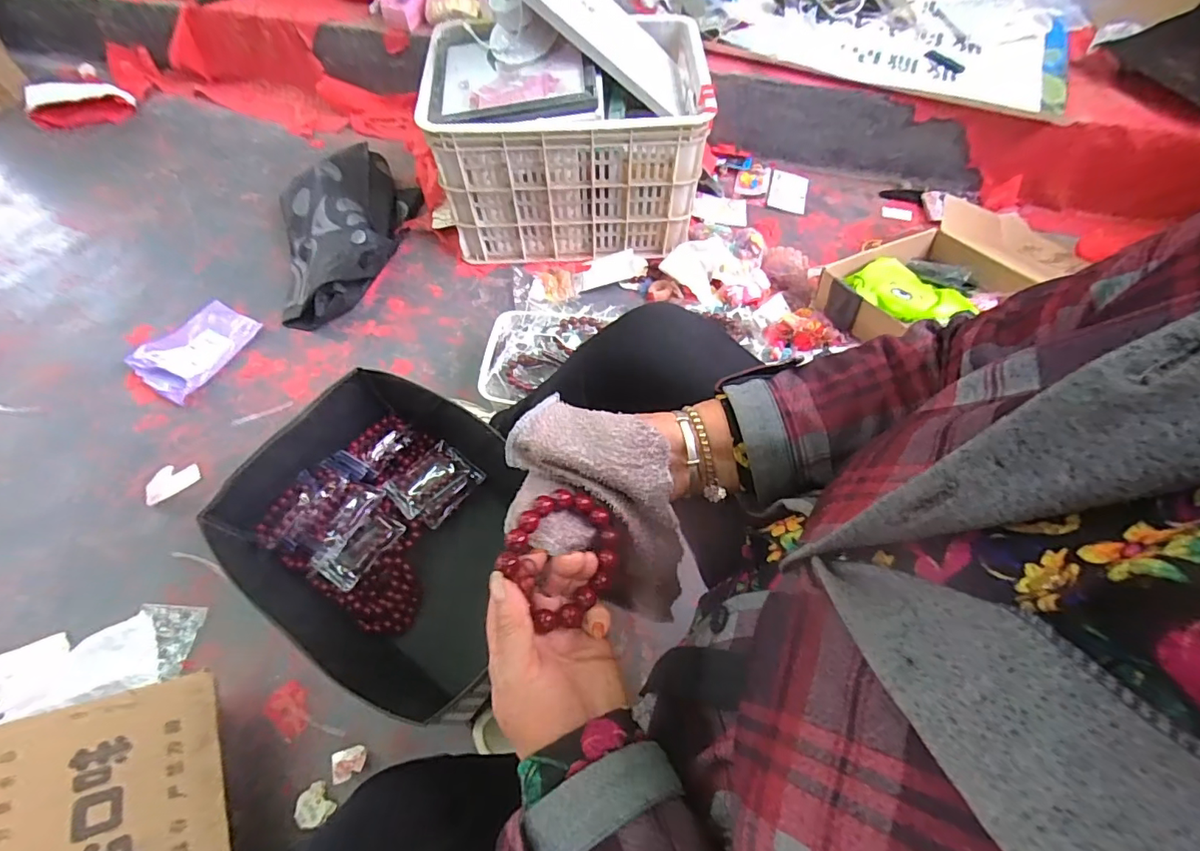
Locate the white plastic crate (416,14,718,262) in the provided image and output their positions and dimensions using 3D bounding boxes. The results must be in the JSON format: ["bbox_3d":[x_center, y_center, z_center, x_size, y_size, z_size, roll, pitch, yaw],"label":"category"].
[{"bbox_3d":[-0.054,-0.551,1.037,0.485,0.318,0.340,2,60,1],"label":"white plastic crate"}]

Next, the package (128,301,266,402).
[{"bbox_3d":[-0.775,-0.152,0.981,0.150,0.041,0.212,21,62,12],"label":"package"}]

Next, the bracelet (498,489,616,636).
[{"bbox_3d":[-0.023,0.082,0.335,0.078,0.011,0.071,-39,93,-34],"label":"bracelet"}]

